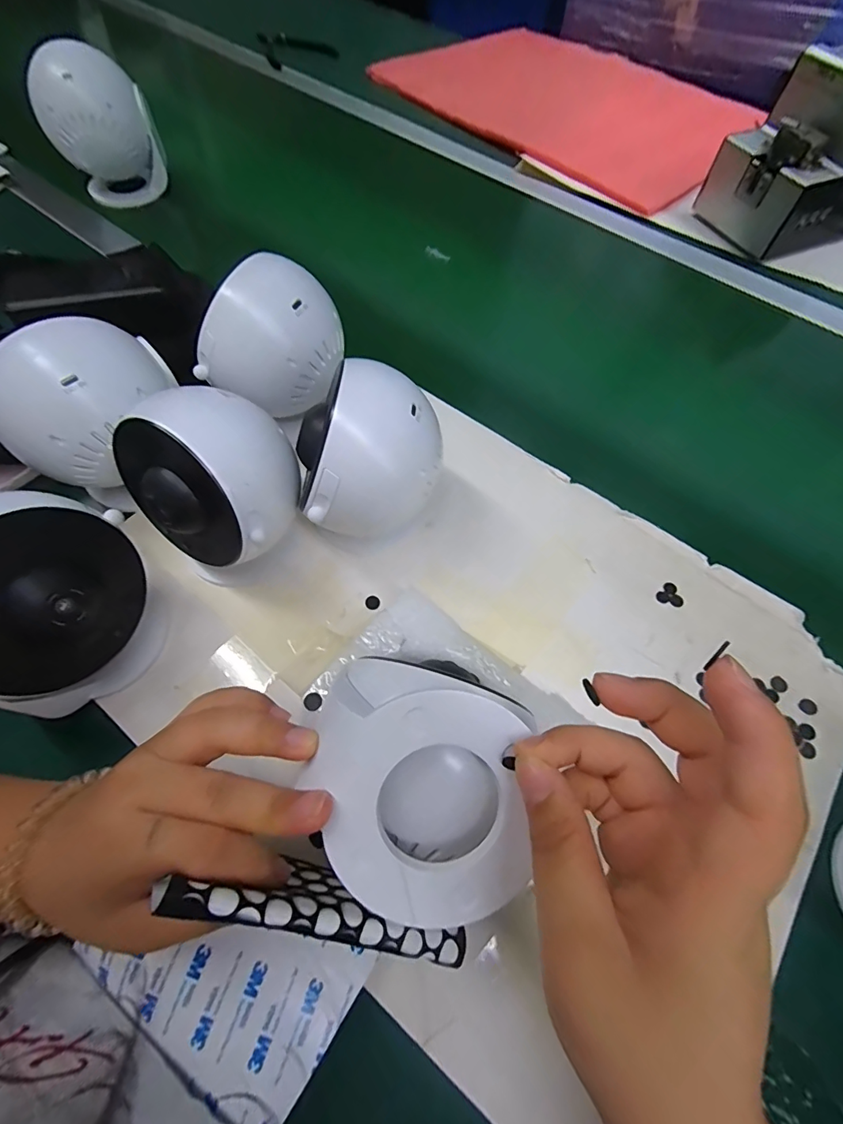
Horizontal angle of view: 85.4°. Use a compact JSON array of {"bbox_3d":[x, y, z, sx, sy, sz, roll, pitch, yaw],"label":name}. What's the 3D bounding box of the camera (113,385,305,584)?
[{"bbox_3d":[-0.128,-0.040,0.293,0.101,0.114,0.081,11,63,3],"label":"camera"}]

